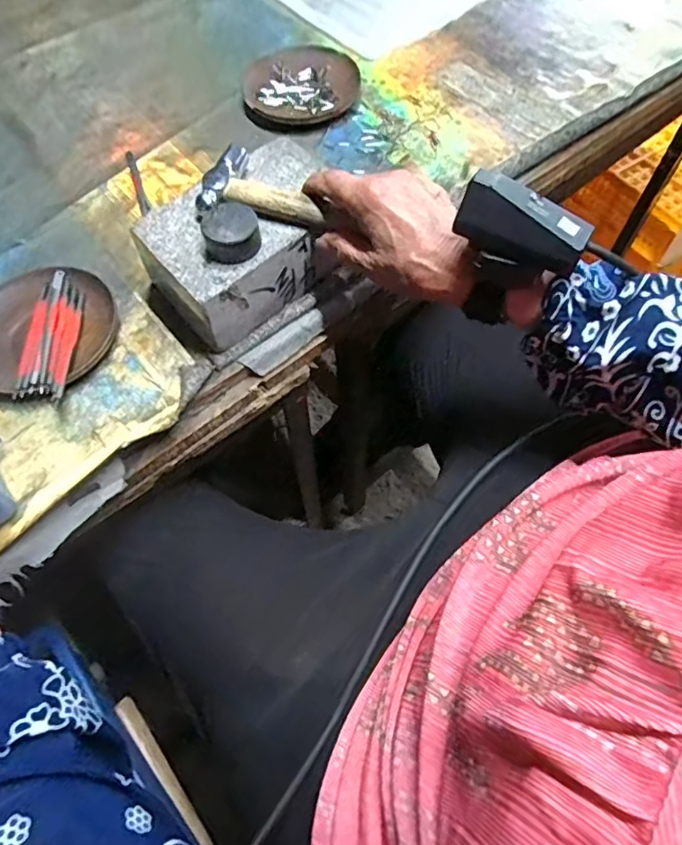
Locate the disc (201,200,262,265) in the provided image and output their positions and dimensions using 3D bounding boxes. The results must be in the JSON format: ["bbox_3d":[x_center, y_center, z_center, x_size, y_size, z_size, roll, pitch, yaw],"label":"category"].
[{"bbox_3d":[-0.075,-0.133,0.383,0.036,0.026,0.040,-8,63,-6],"label":"disc"}]

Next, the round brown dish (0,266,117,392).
[{"bbox_3d":[-0.222,-0.070,0.419,0.100,0.026,0.112,22,64,10],"label":"round brown dish"}]

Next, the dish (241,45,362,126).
[{"bbox_3d":[-0.040,-0.339,0.558,0.114,0.016,0.106,1,62,-1],"label":"dish"}]

